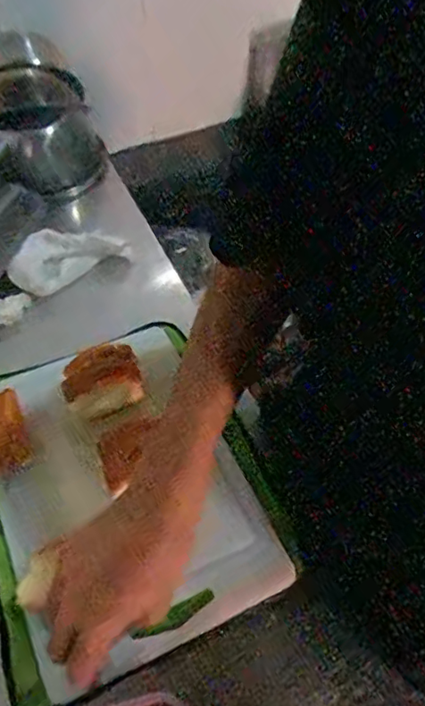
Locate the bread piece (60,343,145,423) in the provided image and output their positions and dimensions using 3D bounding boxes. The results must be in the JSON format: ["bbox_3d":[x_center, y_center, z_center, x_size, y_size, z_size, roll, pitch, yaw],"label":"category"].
[{"bbox_3d":[-0.124,0.033,0.633,0.082,0.067,0.050,-16,55,-12],"label":"bread piece"}]

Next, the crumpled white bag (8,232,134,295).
[{"bbox_3d":[-0.200,-0.140,0.790,0.170,0.058,0.065,-24,57,-18],"label":"crumpled white bag"}]

